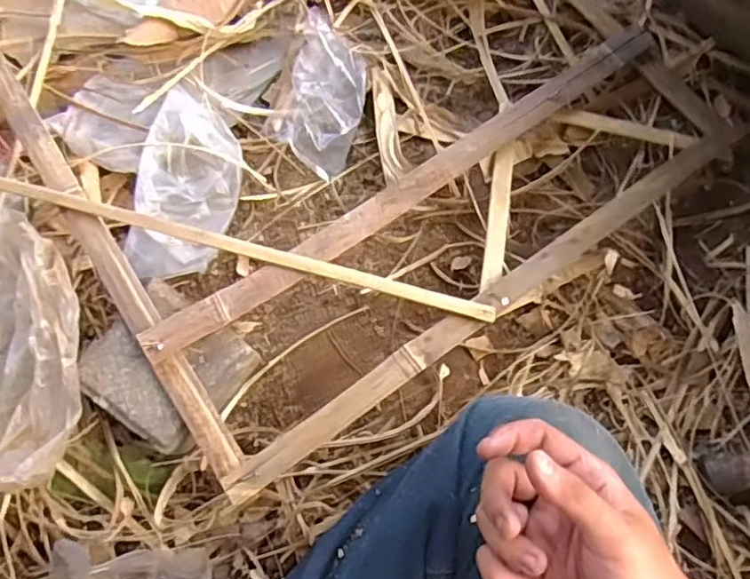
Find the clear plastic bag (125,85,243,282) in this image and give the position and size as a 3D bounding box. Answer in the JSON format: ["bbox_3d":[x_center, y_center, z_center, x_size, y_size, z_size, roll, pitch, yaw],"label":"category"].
[{"bbox_3d":[-0.156,-0.085,0.535,0.081,0.035,0.168,7,75,0],"label":"clear plastic bag"}]

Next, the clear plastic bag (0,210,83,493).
[{"bbox_3d":[-0.267,0.045,0.477,0.102,0.067,0.197,-3,75,-2],"label":"clear plastic bag"}]

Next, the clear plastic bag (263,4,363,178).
[{"bbox_3d":[-0.047,-0.165,0.555,0.077,0.047,0.119,21,76,4],"label":"clear plastic bag"}]

